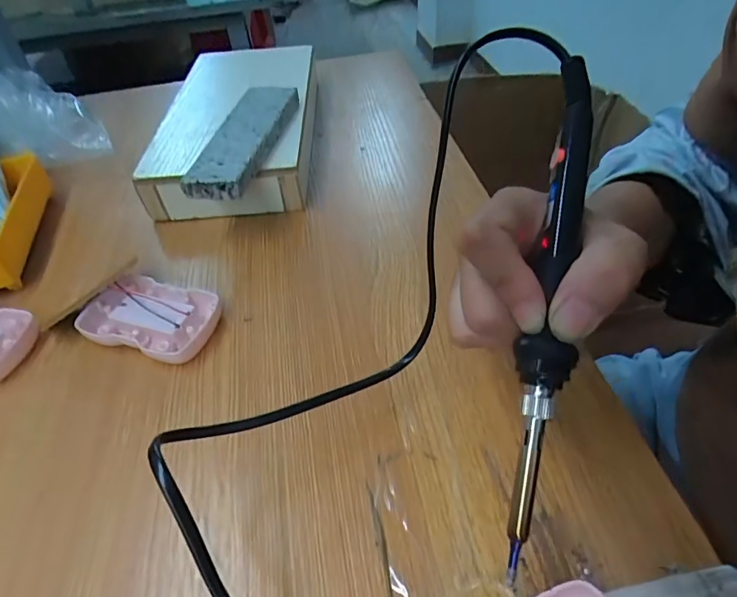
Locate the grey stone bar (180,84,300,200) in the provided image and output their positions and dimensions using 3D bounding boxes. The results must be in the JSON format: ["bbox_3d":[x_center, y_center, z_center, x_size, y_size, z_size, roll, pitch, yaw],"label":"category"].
[{"bbox_3d":[-0.099,-0.133,0.383,0.045,0.022,0.147,6,48,11],"label":"grey stone bar"}]

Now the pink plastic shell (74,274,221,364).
[{"bbox_3d":[-0.145,0.012,0.315,0.090,0.017,0.053,12,49,16],"label":"pink plastic shell"}]

